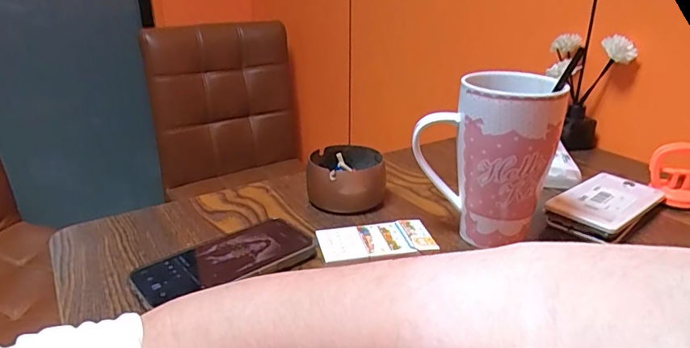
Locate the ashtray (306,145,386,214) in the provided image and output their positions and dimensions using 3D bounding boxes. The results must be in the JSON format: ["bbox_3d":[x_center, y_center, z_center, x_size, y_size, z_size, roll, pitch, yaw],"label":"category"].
[{"bbox_3d":[0.002,0.004,0.545,0.083,0.050,0.081,1,24,2],"label":"ashtray"}]

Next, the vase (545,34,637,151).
[{"bbox_3d":[0.340,-0.115,0.689,0.101,0.160,0.055,11,26,24],"label":"vase"}]

